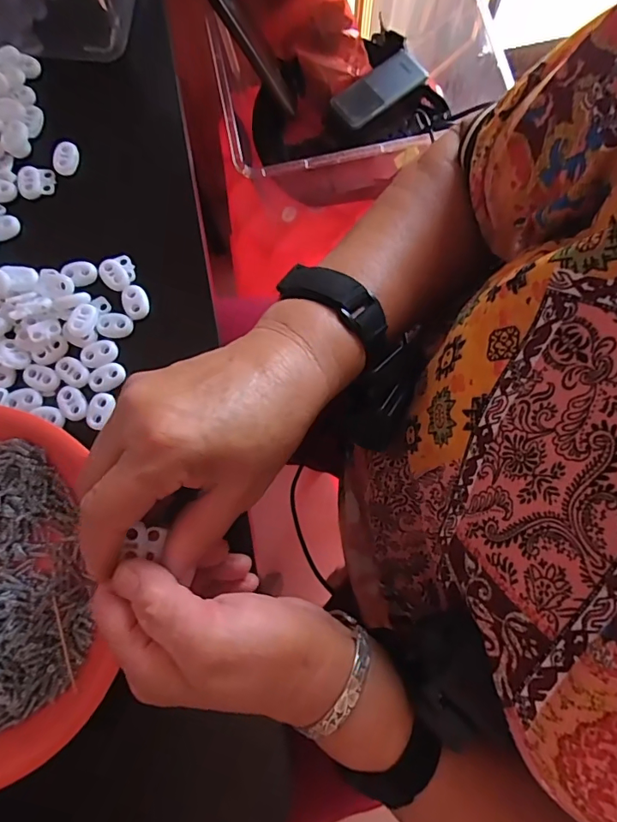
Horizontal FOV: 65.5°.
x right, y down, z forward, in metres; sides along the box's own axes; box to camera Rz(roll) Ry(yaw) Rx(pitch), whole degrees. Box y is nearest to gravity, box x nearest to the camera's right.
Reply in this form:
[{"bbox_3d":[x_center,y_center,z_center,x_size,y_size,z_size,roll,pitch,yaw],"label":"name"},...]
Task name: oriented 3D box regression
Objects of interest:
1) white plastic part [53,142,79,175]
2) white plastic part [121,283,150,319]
[{"bbox_3d":[-0.163,-0.169,0.321,0.015,0.006,0.021,8,80,2],"label":"white plastic part"},{"bbox_3d":[-0.109,-0.069,0.303,0.016,0.004,0.023,-15,80,-2],"label":"white plastic part"}]

